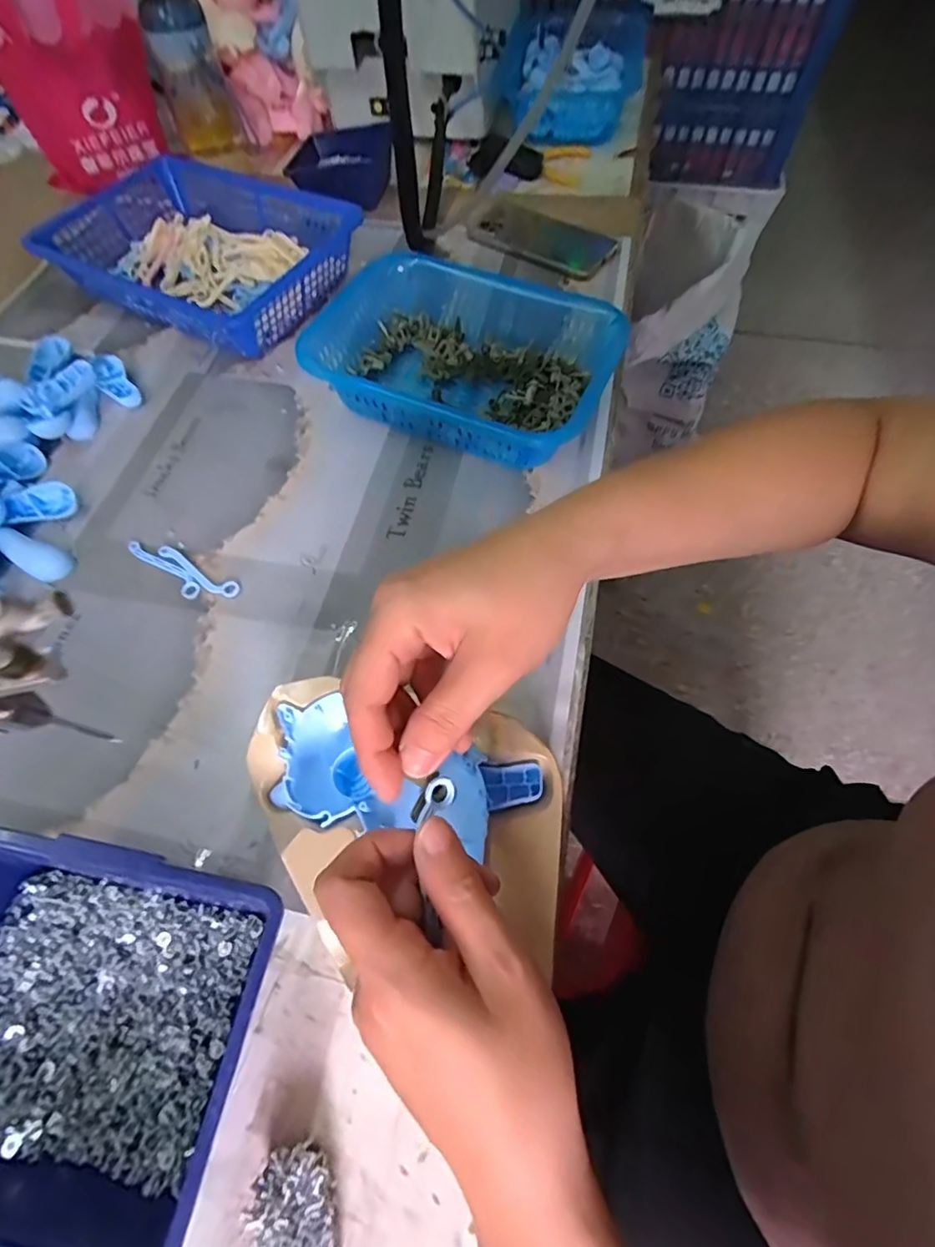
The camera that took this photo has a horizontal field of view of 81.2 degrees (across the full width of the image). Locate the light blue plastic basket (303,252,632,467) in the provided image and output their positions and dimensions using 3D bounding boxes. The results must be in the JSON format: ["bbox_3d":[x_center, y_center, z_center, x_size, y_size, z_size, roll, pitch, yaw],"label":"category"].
[{"bbox_3d":[-0.008,-0.232,0.494,0.249,0.070,0.183,26,65,13],"label":"light blue plastic basket"}]

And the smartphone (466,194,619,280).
[{"bbox_3d":[0.082,-0.443,0.621,0.174,0.011,0.082,34,67,17],"label":"smartphone"}]

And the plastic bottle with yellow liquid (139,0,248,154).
[{"bbox_3d":[-0.332,-0.653,0.666,0.069,0.161,0.072,-23,93,-12],"label":"plastic bottle with yellow liquid"}]

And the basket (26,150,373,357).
[{"bbox_3d":[-0.278,-0.392,0.583,0.276,0.068,0.210,25,65,13],"label":"basket"}]

